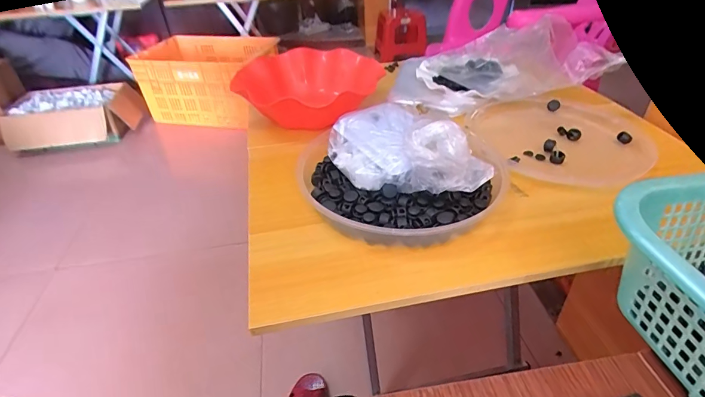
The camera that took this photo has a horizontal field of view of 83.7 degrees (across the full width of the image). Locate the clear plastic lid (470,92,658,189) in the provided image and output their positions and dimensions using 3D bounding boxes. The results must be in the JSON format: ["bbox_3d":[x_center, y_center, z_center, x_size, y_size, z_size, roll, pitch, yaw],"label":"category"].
[{"bbox_3d":[0.301,-0.091,0.556,0.225,0.024,0.225,-3,37,2],"label":"clear plastic lid"}]

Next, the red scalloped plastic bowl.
[{"bbox_3d":[-0.081,-0.189,0.671,0.225,0.092,0.255,5,38,13],"label":"red scalloped plastic bowl"}]

